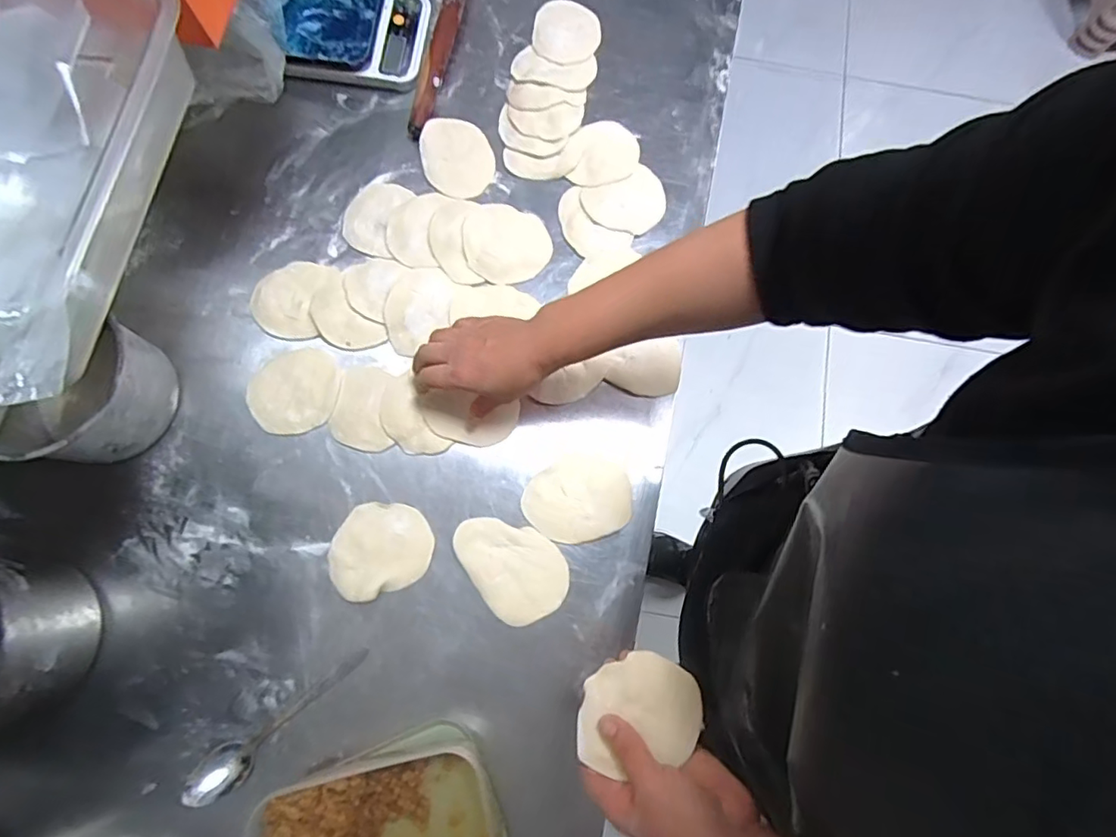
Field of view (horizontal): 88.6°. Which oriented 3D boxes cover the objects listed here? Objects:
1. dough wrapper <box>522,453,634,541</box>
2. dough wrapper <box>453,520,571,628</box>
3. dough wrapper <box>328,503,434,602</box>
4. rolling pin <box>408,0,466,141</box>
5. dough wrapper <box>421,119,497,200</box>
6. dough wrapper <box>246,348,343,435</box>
[{"bbox_3d":[0.020,0.083,0.597,0.110,0.010,0.085,-15,78,-3],"label":"dough wrapper"},{"bbox_3d":[-0.046,0.148,0.585,0.084,0.005,0.120,-37,80,-7],"label":"dough wrapper"},{"bbox_3d":[-0.184,0.132,0.583,0.104,0.012,0.090,-23,78,-4],"label":"dough wrapper"},{"bbox_3d":[-0.145,-0.464,0.712,0.024,0.025,0.252,12,78,3],"label":"rolling pin"},{"bbox_3d":[-0.122,-0.318,0.699,0.082,0.008,0.108,-21,82,-7],"label":"dough wrapper"},{"bbox_3d":[-0.287,-0.030,0.623,0.097,0.004,0.093,0,77,1],"label":"dough wrapper"}]

